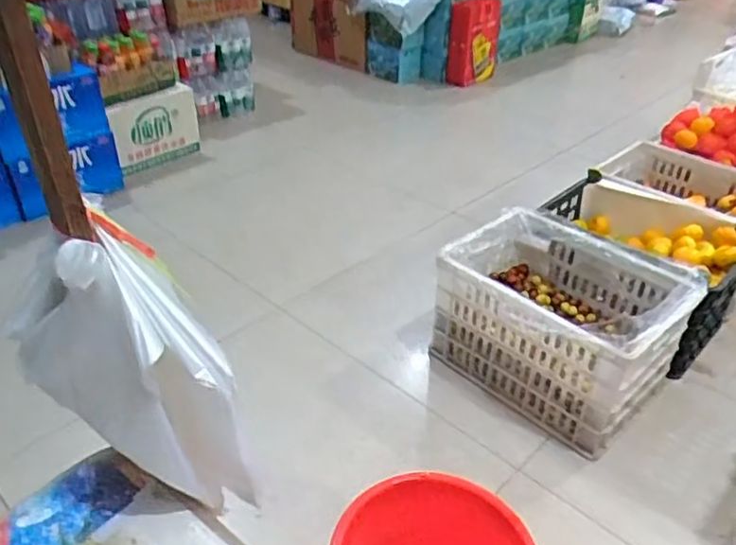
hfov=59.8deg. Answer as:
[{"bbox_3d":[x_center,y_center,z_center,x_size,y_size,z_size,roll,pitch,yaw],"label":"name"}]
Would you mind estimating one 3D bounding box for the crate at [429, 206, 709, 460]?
[{"bbox_3d":[0.452,0.111,1.513,0.382,0.301,0.480,-27,44,-35],"label":"crate"}]

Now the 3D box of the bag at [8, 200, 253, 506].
[{"bbox_3d":[-0.217,0.103,0.652,0.148,0.355,0.129,-9,28,27],"label":"bag"}]

